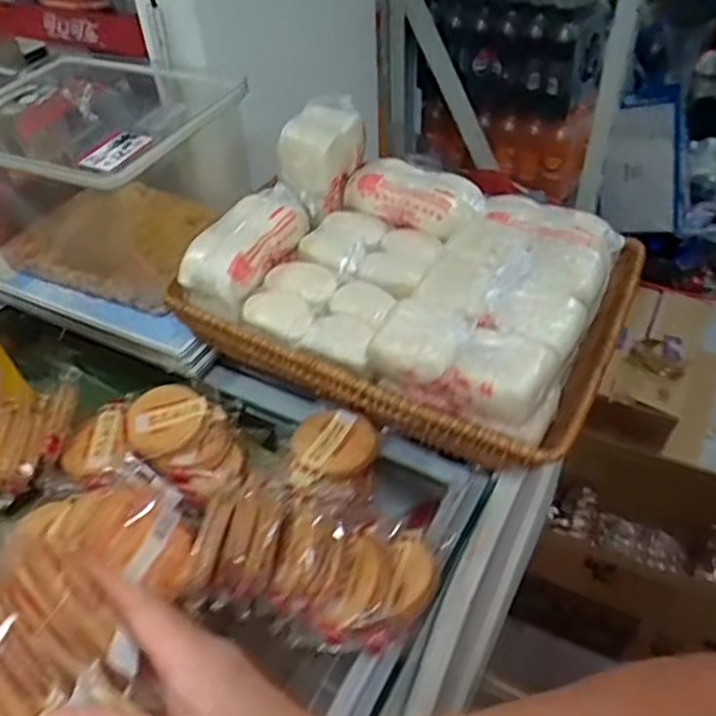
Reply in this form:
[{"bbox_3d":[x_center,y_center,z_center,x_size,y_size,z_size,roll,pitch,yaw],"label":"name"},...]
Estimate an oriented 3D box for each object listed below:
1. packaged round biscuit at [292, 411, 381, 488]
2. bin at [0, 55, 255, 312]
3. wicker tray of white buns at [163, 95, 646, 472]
[{"bbox_3d":[-0.021,0.081,0.611,0.082,0.023,0.068,-8,45,-3],"label":"packaged round biscuit"},{"bbox_3d":[-0.307,-0.223,0.803,0.302,0.189,0.257,14,47,18],"label":"bin"},{"bbox_3d":[0.045,-0.085,0.670,0.426,0.138,0.287,22,50,24],"label":"wicker tray of white buns"}]

